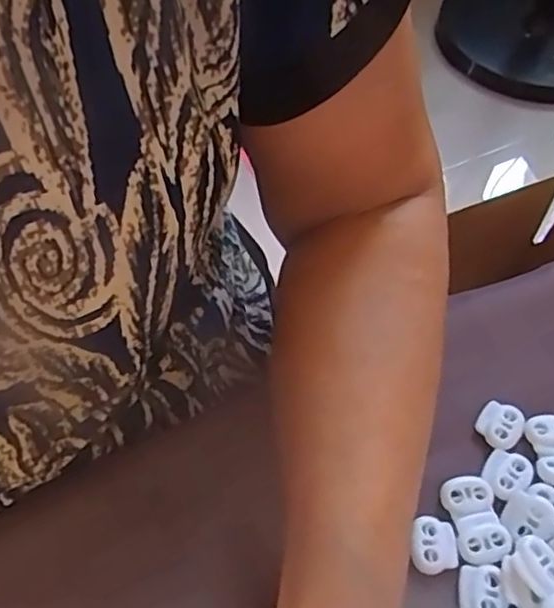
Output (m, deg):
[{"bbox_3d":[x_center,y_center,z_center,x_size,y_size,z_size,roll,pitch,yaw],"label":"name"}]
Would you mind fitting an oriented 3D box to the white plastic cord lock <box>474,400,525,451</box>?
[{"bbox_3d":[0.102,0.055,0.291,0.020,0.006,0.020,38,62,23],"label":"white plastic cord lock"}]

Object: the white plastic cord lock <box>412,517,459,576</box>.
[{"bbox_3d":[0.065,0.099,0.260,0.019,0.005,0.021,3,55,1],"label":"white plastic cord lock"}]

